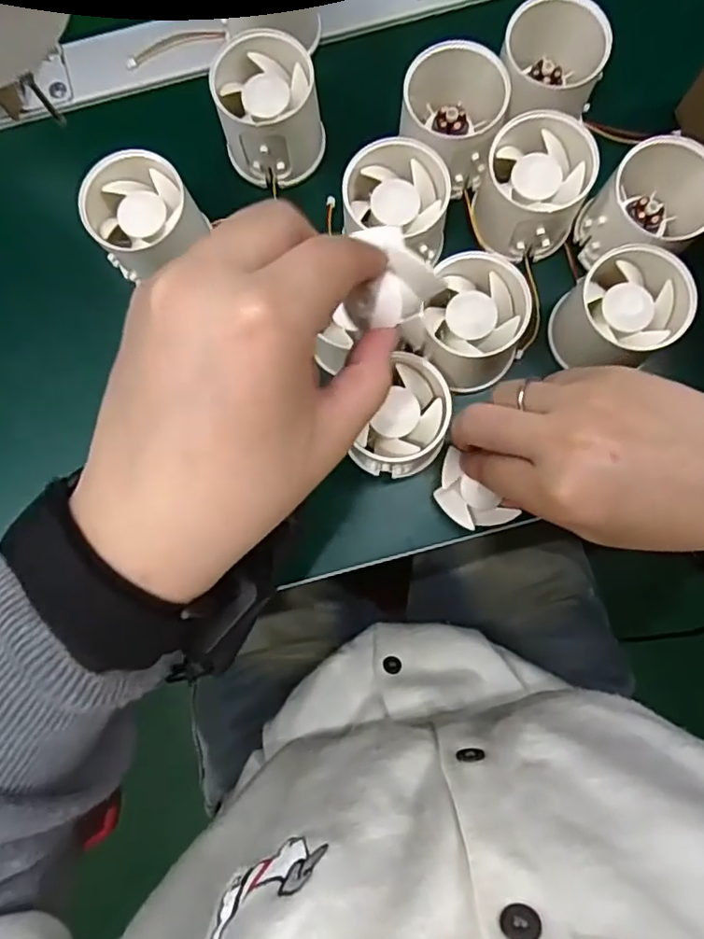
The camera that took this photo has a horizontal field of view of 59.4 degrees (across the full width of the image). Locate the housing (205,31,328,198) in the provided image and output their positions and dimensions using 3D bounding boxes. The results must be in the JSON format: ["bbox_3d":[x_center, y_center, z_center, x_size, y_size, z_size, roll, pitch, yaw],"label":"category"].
[{"bbox_3d":[-0.042,-0.187,0.326,0.051,0.054,0.050,-12,82,0],"label":"housing"}]

